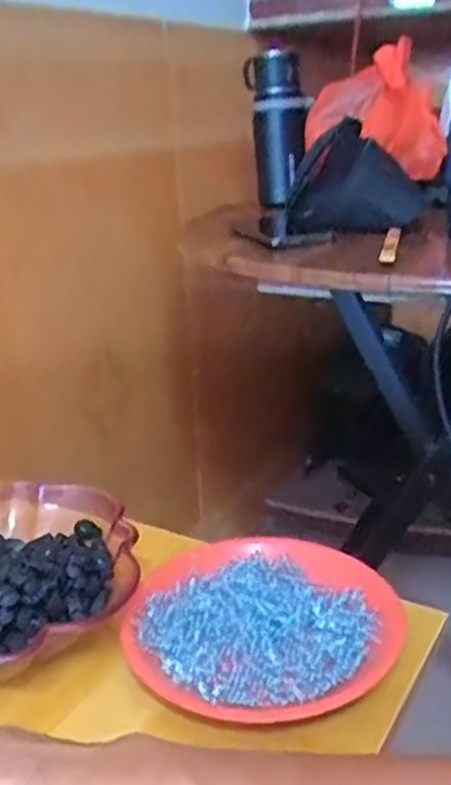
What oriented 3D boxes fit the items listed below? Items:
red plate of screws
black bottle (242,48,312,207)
[{"bbox_3d":[0.029,0.163,0.538,0.192,0.025,0.164,-2,21,4],"label":"red plate of screws"},{"bbox_3d":[0.087,-0.440,1.225,0.100,0.235,0.076,-1,21,4],"label":"black bottle"}]

